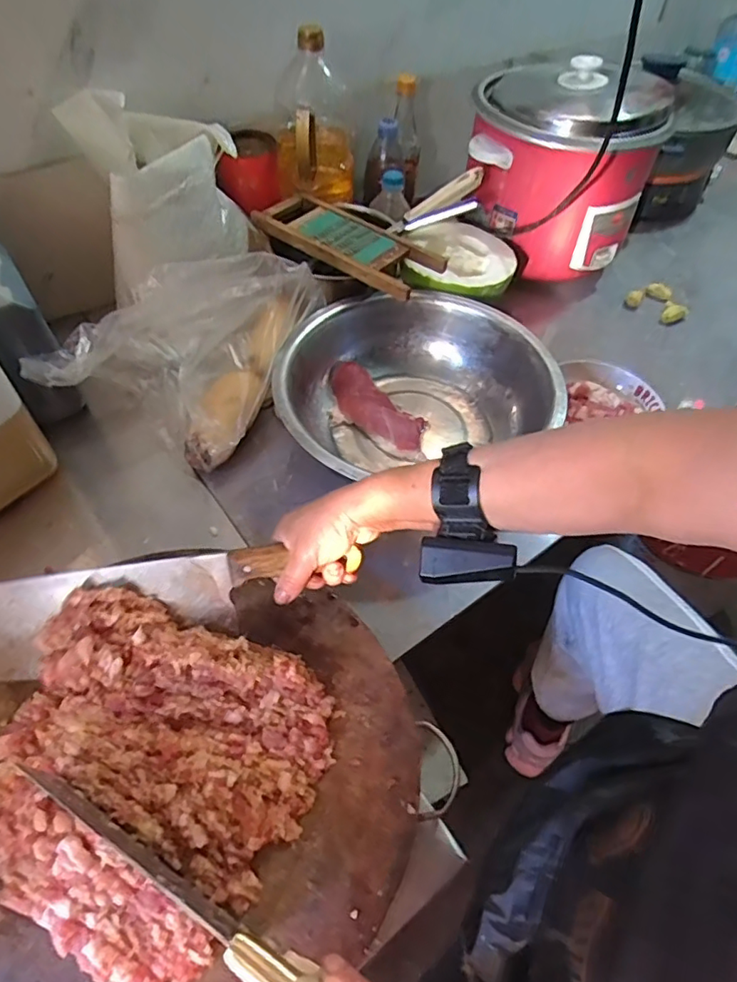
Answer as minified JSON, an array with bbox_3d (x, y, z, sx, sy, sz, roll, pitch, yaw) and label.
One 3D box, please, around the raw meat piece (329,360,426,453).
[{"bbox_3d":[0.007,-0.116,0.757,0.068,0.025,0.171,-37,63,-26],"label":"raw meat piece"}]

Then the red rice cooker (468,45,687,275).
[{"bbox_3d":[0.301,-0.508,0.891,0.279,0.225,0.259,6,54,1],"label":"red rice cooker"}]

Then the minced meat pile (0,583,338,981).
[{"bbox_3d":[-0.168,0.203,0.413,0.241,0.061,0.223,18,55,10],"label":"minced meat pile"}]

